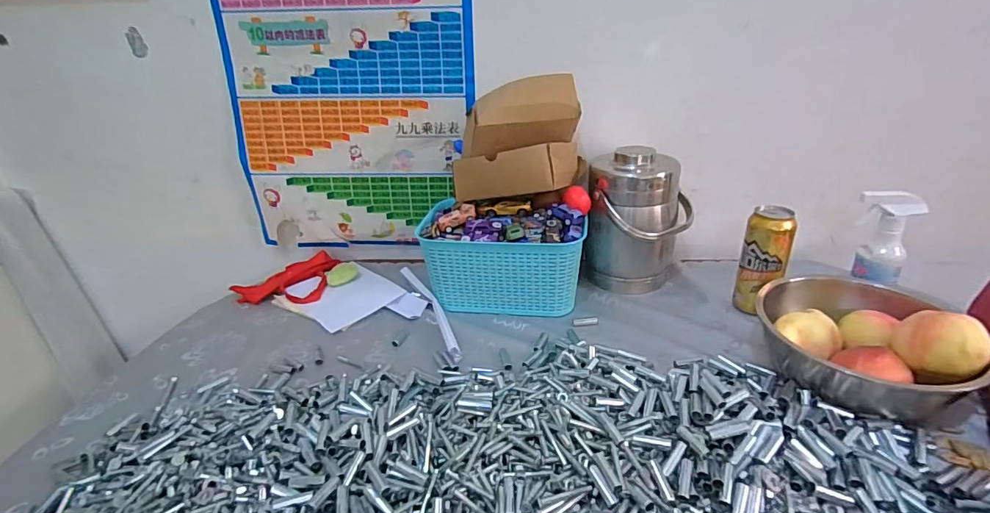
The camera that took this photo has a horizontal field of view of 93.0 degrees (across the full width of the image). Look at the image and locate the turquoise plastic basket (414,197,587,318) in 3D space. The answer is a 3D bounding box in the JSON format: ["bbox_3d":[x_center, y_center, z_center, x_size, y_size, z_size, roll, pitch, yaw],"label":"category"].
[{"bbox_3d":[0.014,0.005,0.817,0.276,0.136,0.156,2,27,10],"label":"turquoise plastic basket"}]

